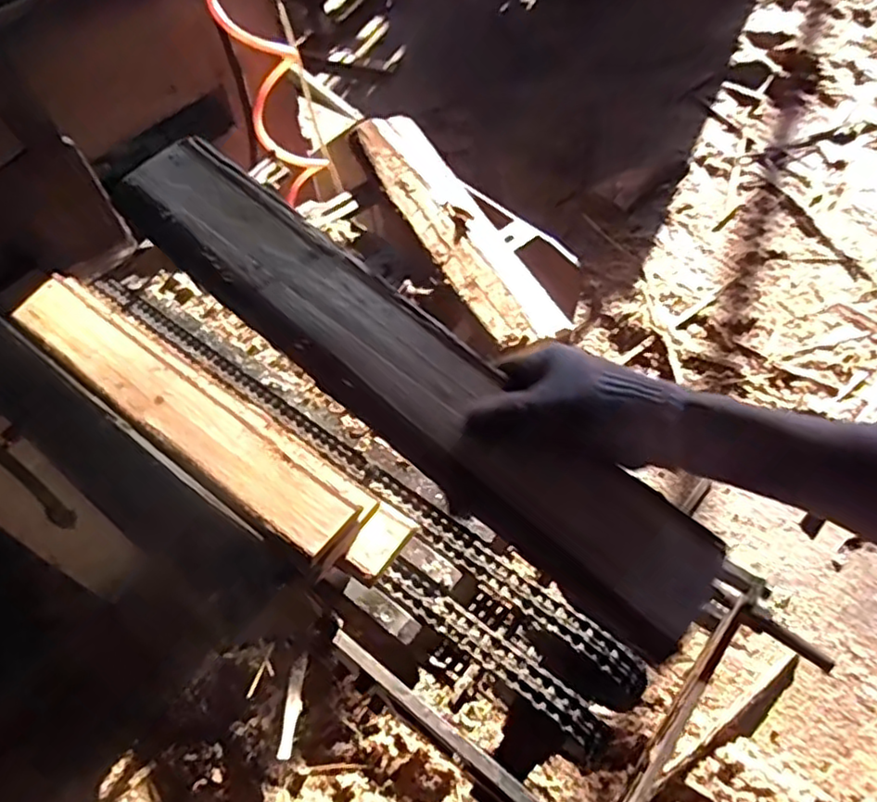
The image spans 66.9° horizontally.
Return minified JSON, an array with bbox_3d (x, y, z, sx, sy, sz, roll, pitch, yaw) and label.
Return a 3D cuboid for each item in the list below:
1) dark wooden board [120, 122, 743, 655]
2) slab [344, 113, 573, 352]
[{"bbox_3d":[-0.018,-0.018,0.460,0.480,0.022,0.095,40,66,6],"label":"dark wooden board"},{"bbox_3d":[0.012,-0.241,0.869,0.100,0.029,0.477,-24,58,-11],"label":"slab"}]

